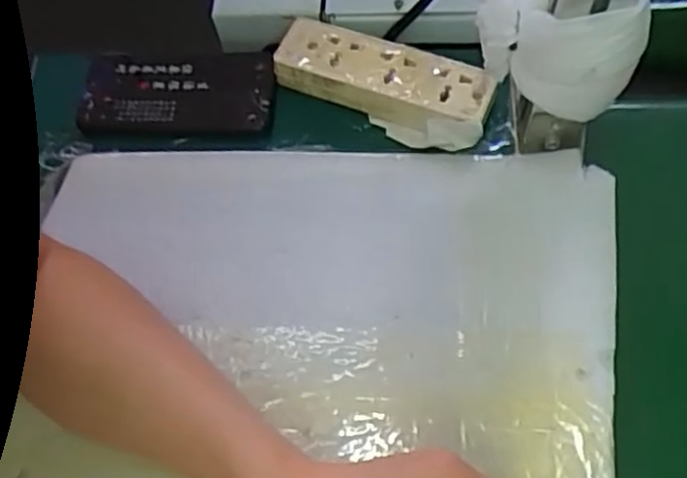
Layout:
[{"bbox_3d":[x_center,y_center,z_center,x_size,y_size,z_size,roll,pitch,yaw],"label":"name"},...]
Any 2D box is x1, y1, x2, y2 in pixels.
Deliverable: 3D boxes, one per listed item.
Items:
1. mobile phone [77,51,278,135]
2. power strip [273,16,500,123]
[{"bbox_3d":[-0.135,-0.122,0.574,0.158,0.011,0.080,0,65,4],"label":"mobile phone"},{"bbox_3d":[0.032,-0.126,0.547,0.167,0.031,0.053,18,68,12],"label":"power strip"}]

